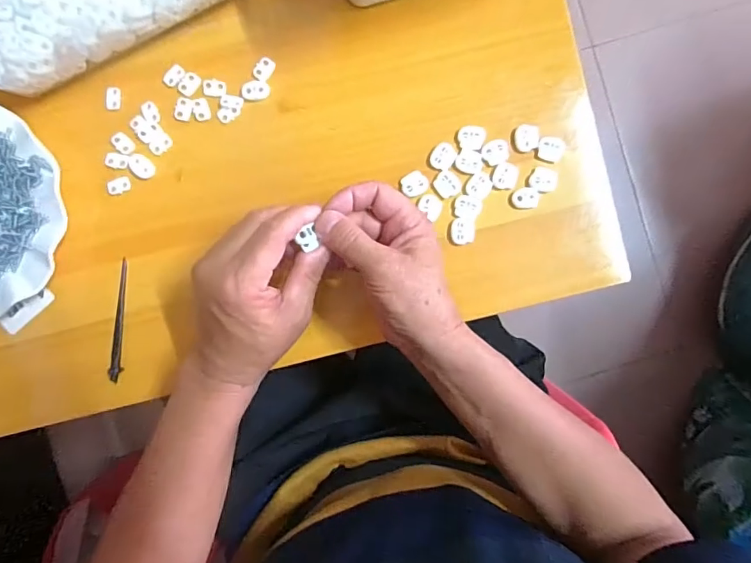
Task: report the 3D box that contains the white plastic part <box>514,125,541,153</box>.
[{"bbox_3d":[0.129,-0.122,0.414,0.021,0.004,0.022,13,90,-1],"label":"white plastic part"}]

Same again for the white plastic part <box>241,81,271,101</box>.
[{"bbox_3d":[-0.101,-0.162,0.411,0.023,0.004,0.016,-9,90,-1],"label":"white plastic part"}]

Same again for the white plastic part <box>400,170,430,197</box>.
[{"bbox_3d":[0.034,-0.083,0.411,0.022,0.004,0.020,-36,91,-1],"label":"white plastic part"}]

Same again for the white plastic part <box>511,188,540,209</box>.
[{"bbox_3d":[0.129,-0.071,0.413,0.022,0.004,0.017,7,90,-1],"label":"white plastic part"}]

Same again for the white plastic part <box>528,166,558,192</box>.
[{"bbox_3d":[0.144,-0.086,0.413,0.022,0.004,0.020,0,90,-1],"label":"white plastic part"}]

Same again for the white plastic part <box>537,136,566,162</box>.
[{"bbox_3d":[0.150,-0.113,0.411,0.022,0.004,0.019,11,90,-1],"label":"white plastic part"}]

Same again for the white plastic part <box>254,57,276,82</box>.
[{"bbox_3d":[-0.095,-0.181,0.412,0.014,0.004,0.020,32,89,-1],"label":"white plastic part"}]

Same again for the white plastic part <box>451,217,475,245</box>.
[{"bbox_3d":[0.075,-0.042,0.412,0.021,0.004,0.021,8,90,-1],"label":"white plastic part"}]

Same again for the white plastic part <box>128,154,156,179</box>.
[{"bbox_3d":[-0.198,-0.098,0.411,0.024,0.005,0.017,34,89,-1],"label":"white plastic part"}]

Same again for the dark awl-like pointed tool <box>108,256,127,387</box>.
[{"bbox_3d":[-0.216,0.033,0.412,0.009,0.004,0.102,5,90,-1],"label":"dark awl-like pointed tool"}]

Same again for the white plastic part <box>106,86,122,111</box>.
[{"bbox_3d":[-0.223,-0.155,0.412,0.012,0.005,0.020,10,90,-1],"label":"white plastic part"}]

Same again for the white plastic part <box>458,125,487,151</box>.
[{"bbox_3d":[0.082,-0.123,0.413,0.024,0.004,0.021,9,90,-1],"label":"white plastic part"}]

